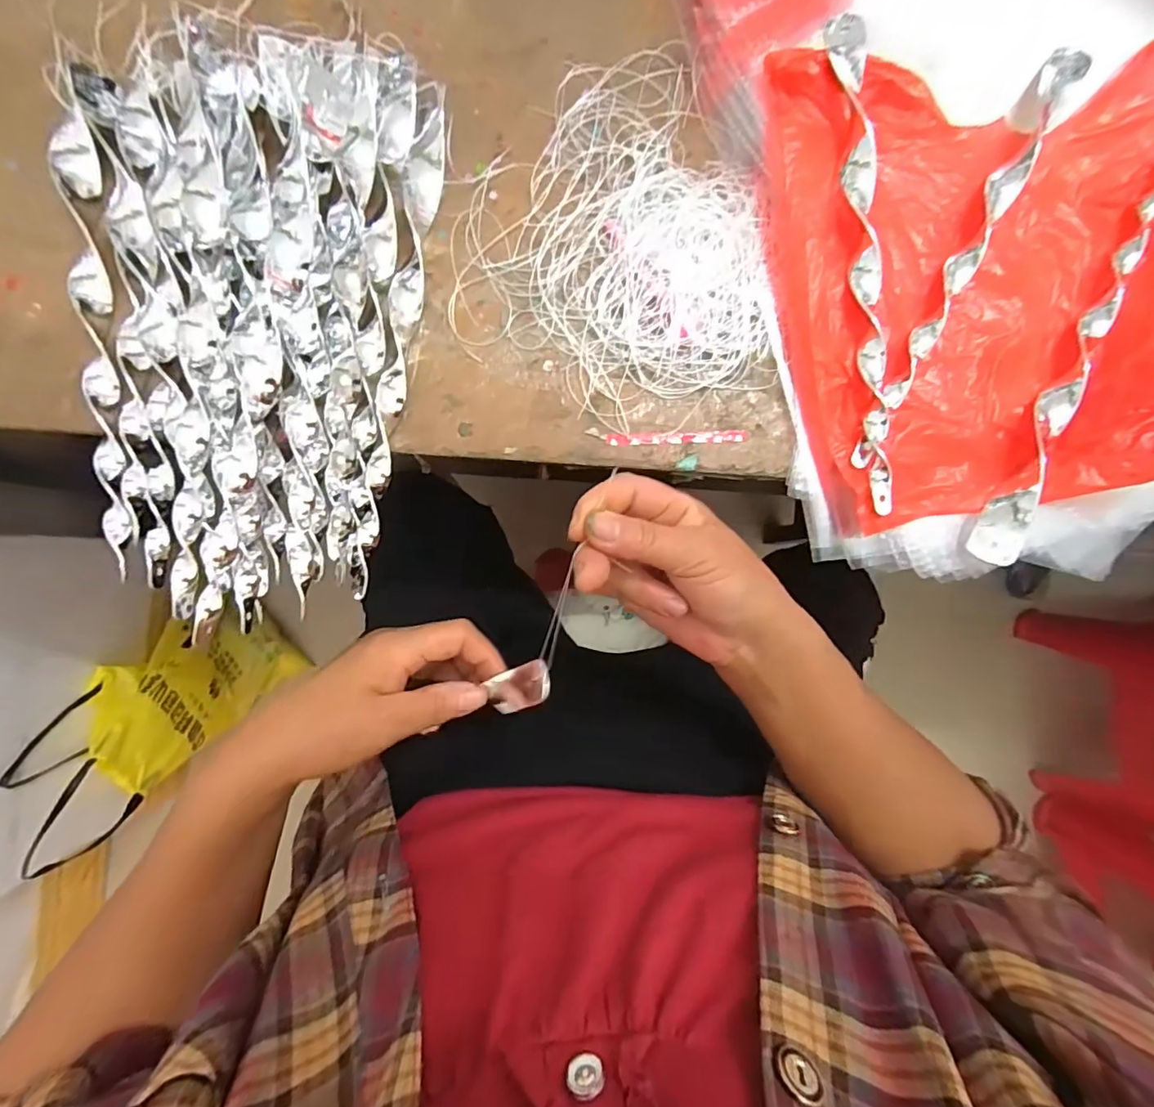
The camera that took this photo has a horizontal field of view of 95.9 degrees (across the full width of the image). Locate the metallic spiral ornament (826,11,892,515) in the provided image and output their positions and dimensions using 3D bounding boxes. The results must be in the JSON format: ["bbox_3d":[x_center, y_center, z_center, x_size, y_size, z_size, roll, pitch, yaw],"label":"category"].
[{"bbox_3d":[0.172,-0.171,0.306,0.021,0.015,0.291,-4,86,-2],"label":"metallic spiral ornament"}]

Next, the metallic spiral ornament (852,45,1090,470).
[{"bbox_3d":[0.236,-0.178,0.310,0.022,0.011,0.289,27,85,0],"label":"metallic spiral ornament"}]

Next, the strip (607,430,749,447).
[{"bbox_3d":[0.060,-0.070,0.314,0.084,0.004,0.008,-3,86,-2],"label":"strip"}]

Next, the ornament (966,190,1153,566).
[{"bbox_3d":[0.302,-0.120,0.306,0.022,0.015,0.279,29,85,0],"label":"ornament"}]

